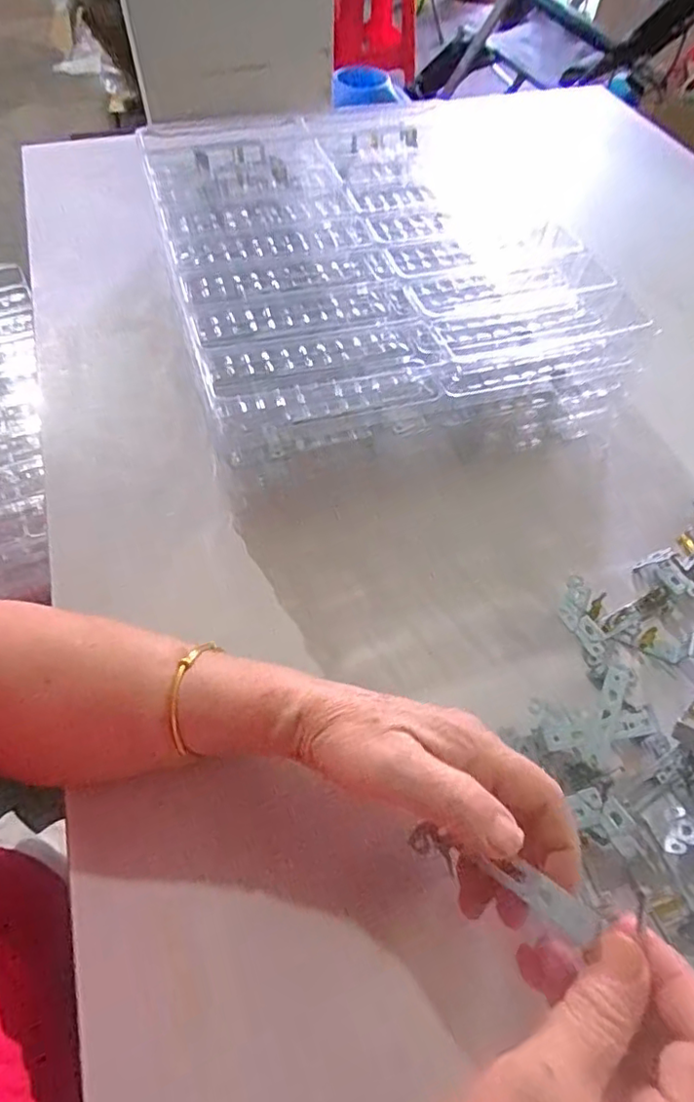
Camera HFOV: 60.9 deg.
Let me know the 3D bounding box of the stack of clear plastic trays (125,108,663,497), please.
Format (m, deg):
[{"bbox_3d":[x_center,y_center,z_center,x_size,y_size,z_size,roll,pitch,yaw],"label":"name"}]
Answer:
[{"bbox_3d":[0.008,-0.258,0.562,0.317,0.100,0.410,-15,58,-9],"label":"stack of clear plastic trays"}]

